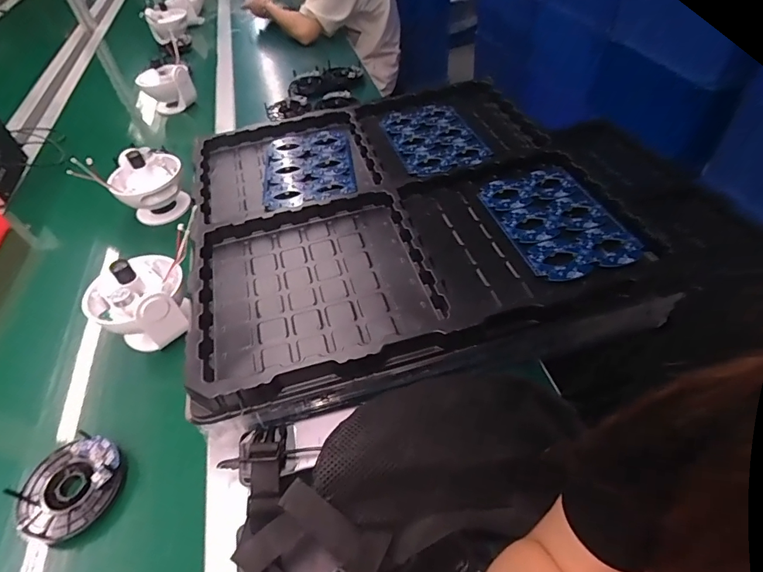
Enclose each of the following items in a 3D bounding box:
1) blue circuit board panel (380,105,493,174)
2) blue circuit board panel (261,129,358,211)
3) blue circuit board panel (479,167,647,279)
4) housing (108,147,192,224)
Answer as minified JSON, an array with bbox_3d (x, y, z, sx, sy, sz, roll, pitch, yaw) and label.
[{"bbox_3d":[0.087,-0.252,0.740,0.140,0.007,0.200,-16,49,-9],"label":"blue circuit board panel"},{"bbox_3d":[-0.118,-0.196,0.705,0.139,0.010,0.203,-9,48,-3],"label":"blue circuit board panel"},{"bbox_3d":[0.228,-0.089,0.579,0.137,0.011,0.204,-14,49,-7],"label":"blue circuit board panel"},{"bbox_3d":[-0.401,-0.171,0.758,0.110,0.116,0.092,-20,50,-12],"label":"housing"}]

